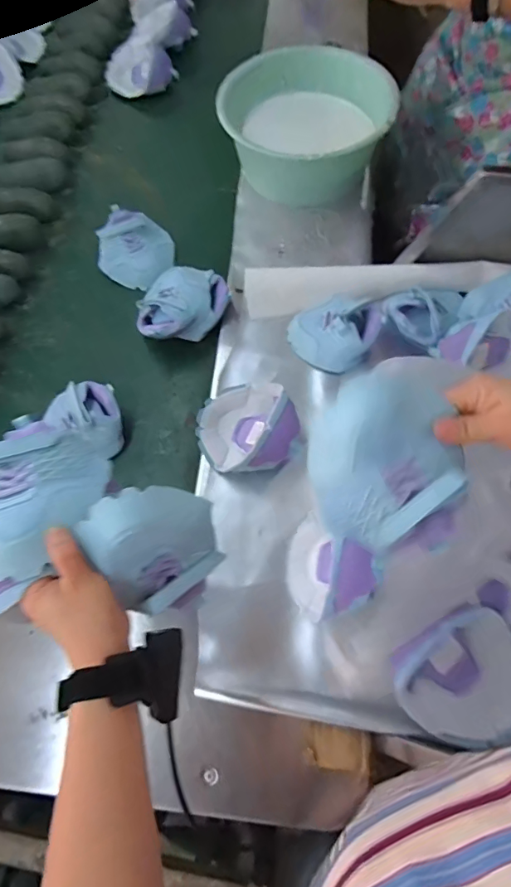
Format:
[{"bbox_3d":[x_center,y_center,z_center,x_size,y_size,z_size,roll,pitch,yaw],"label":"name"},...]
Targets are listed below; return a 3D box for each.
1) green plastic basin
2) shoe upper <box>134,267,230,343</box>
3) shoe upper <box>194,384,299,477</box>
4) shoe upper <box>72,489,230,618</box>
[{"bbox_3d":[0.084,-0.563,0.854,0.284,0.142,0.272,0,68,0],"label":"green plastic basin"},{"bbox_3d":[-0.119,-0.228,0.777,0.151,0.077,0.117,-18,69,-7],"label":"shoe upper"},{"bbox_3d":[-0.012,-0.020,0.657,0.138,0.075,0.130,-13,68,-5],"label":"shoe upper"},{"bbox_3d":[-0.092,0.086,0.427,0.099,0.138,0.075,-35,38,-19],"label":"shoe upper"}]

